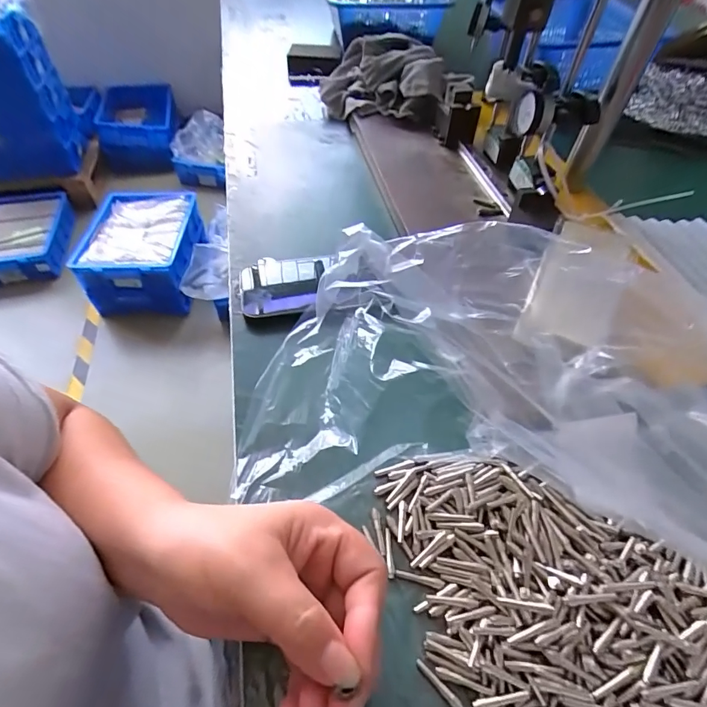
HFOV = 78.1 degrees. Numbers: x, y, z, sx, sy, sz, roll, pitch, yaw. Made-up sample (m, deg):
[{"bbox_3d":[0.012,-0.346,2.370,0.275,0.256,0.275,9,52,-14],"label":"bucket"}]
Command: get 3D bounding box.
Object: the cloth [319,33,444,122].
[{"bbox_3d":[0.039,-0.410,0.655,0.108,0.090,0.216,-35,60,-26],"label":"cloth"}]

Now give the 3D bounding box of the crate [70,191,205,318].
[{"bbox_3d":[-0.714,-0.356,1.500,0.349,0.197,0.453,-5,51,-5],"label":"crate"}]

